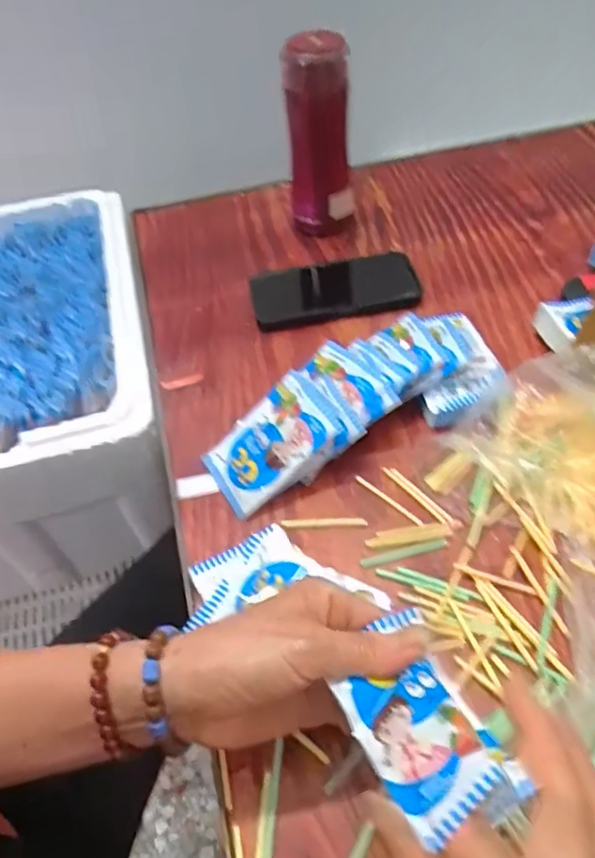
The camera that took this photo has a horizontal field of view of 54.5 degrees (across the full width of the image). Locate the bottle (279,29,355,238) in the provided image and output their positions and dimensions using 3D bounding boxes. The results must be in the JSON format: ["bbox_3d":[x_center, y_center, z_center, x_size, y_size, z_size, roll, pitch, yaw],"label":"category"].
[{"bbox_3d":[0.023,-0.303,0.620,0.067,0.193,0.061,-2,49,3],"label":"bottle"}]

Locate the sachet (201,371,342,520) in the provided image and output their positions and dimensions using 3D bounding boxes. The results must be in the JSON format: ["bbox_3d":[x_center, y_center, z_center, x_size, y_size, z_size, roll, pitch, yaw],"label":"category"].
[{"bbox_3d":[-0.022,0.010,0.446,0.103,0.019,0.074,-45,52,2],"label":"sachet"}]

